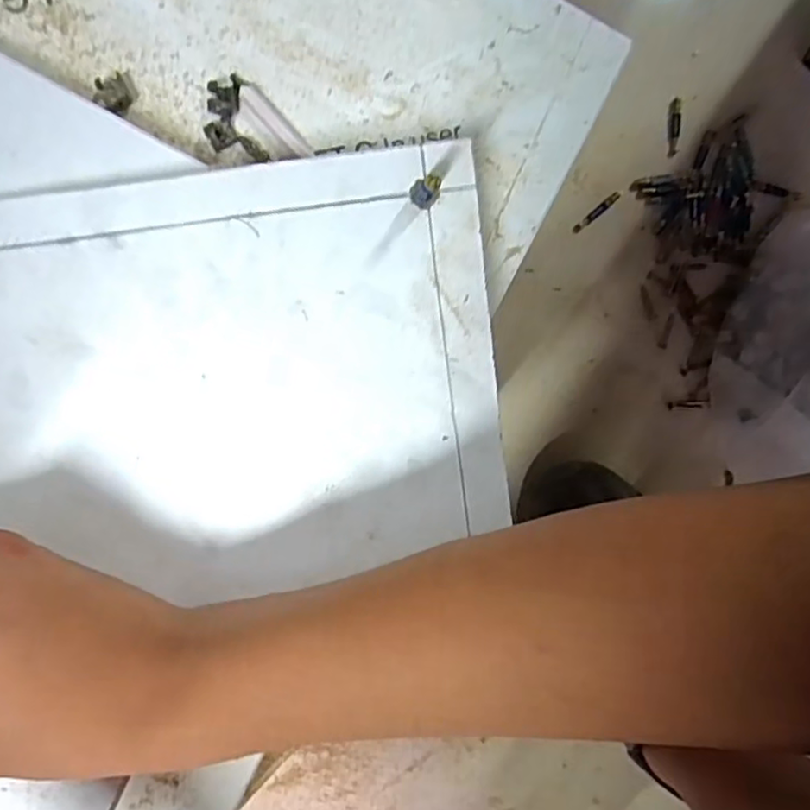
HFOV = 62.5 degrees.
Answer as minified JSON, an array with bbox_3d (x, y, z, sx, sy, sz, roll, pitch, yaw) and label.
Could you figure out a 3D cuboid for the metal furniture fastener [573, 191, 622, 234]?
[{"bbox_3d":[0.151,-0.151,0.524,0.045,0.004,0.007,-41,98,4],"label":"metal furniture fastener"}]

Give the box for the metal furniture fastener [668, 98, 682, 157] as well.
[{"bbox_3d":[0.206,-0.212,0.511,0.010,0.004,0.041,-2,99,-2],"label":"metal furniture fastener"}]

